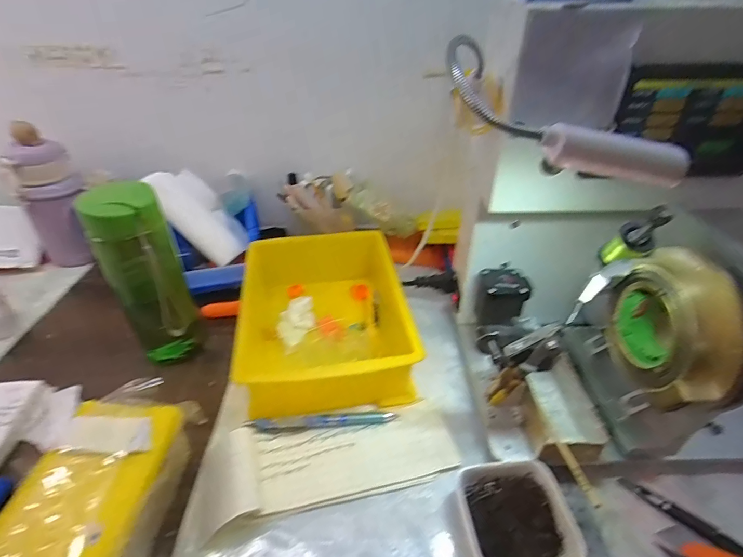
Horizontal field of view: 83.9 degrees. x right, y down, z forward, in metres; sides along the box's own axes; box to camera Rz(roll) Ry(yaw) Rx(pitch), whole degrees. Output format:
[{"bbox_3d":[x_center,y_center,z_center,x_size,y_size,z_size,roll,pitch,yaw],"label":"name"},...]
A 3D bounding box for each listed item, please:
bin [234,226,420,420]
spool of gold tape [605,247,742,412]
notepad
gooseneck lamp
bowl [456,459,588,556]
[{"bbox_3d":[-0.058,0.033,0.496,0.175,0.073,0.280,-8,38,-7],"label":"bin"},{"bbox_3d":[0.221,0.035,0.298,0.044,0.094,0.107,-4,37,-1],"label":"spool of gold tape"},{"bbox_3d":[-0.031,0.154,0.376,0.206,0.023,0.079,-11,38,-10],"label":"notepad"},{"bbox_3d":[0.107,-0.088,0.235,0.148,0.028,0.053,24,40,-3],"label":"gooseneck lamp"},{"bbox_3d":[0.112,0.190,0.322,0.081,0.030,0.080,-6,37,-4],"label":"bowl"}]

